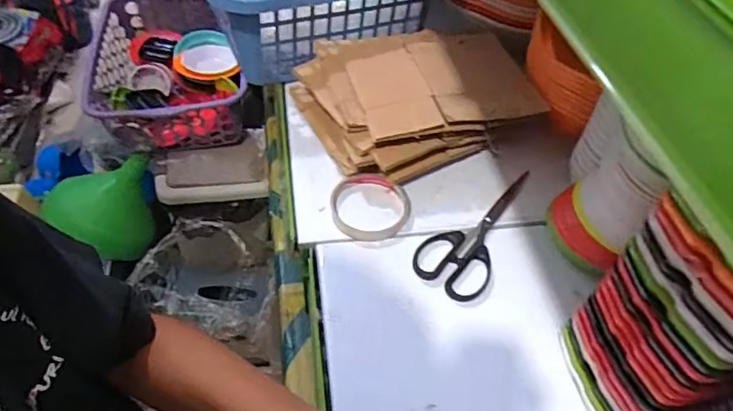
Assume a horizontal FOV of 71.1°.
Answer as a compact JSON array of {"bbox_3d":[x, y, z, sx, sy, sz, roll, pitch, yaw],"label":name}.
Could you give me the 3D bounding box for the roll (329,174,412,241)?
[{"bbox_3d":[0.005,0.001,0.545,0.084,0.012,0.080,3,48,-3],"label":"roll"}]

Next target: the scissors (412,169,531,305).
[{"bbox_3d":[0.116,0.017,0.545,0.071,0.005,0.191,25,51,16],"label":"scissors"}]

